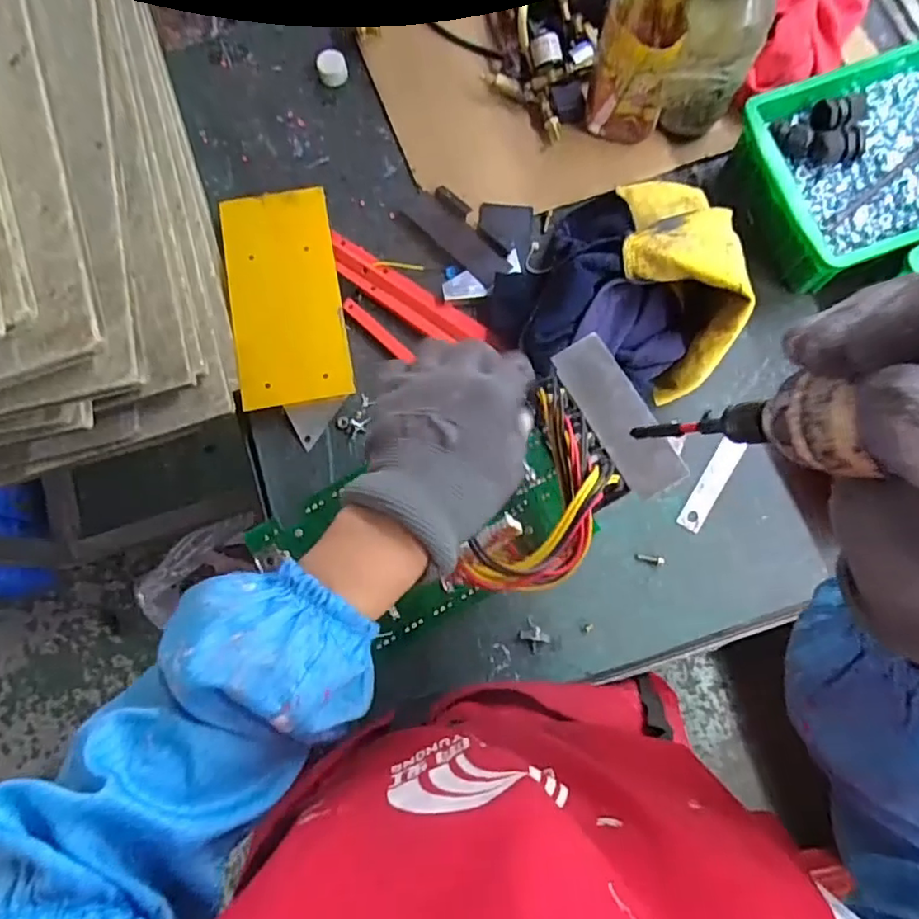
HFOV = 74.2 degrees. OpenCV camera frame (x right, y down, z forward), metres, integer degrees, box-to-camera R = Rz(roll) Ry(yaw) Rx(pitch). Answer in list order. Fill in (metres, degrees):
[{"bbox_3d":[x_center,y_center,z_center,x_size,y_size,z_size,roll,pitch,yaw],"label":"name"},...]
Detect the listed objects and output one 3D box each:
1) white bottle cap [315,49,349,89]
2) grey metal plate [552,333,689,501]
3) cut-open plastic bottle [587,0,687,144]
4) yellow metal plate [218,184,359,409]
[{"bbox_3d":[-0.135,-0.417,0.647,0.030,0.021,0.031,0,77,2],"label":"white bottle cap"},{"bbox_3d":[0.114,-0.032,0.438,0.042,0.004,0.122,-31,76,7],"label":"grey metal plate"},{"bbox_3d":[0.162,-0.360,0.568,0.067,0.120,0.071,0,77,2],"label":"cut-open plastic bottle"},{"bbox_3d":[-0.167,-0.159,0.584,0.101,0.011,0.214,-10,79,-5],"label":"yellow metal plate"}]

